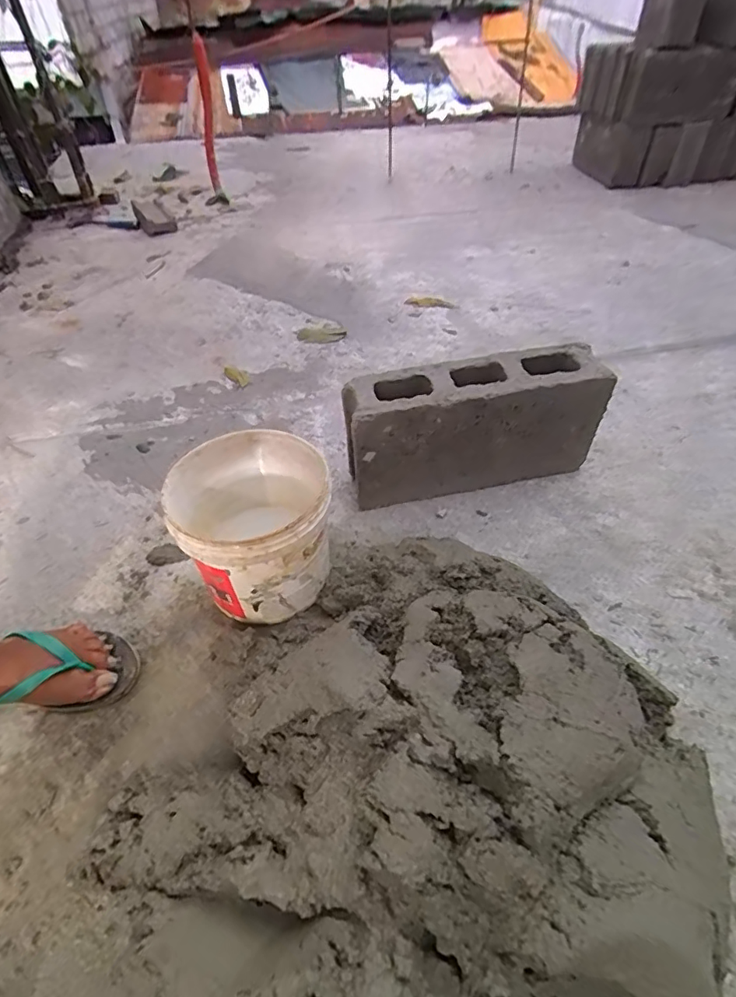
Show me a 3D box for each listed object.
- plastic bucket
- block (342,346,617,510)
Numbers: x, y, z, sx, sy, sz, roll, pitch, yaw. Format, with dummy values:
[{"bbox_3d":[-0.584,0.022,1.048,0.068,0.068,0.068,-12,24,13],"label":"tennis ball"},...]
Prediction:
[{"bbox_3d":[-0.143,0.043,0.701,0.183,0.190,0.202,-5,45,-2],"label":"plastic bucket"},{"bbox_3d":[0.157,-0.105,0.829,0.390,0.199,0.106,-10,46,-7],"label":"block"}]

